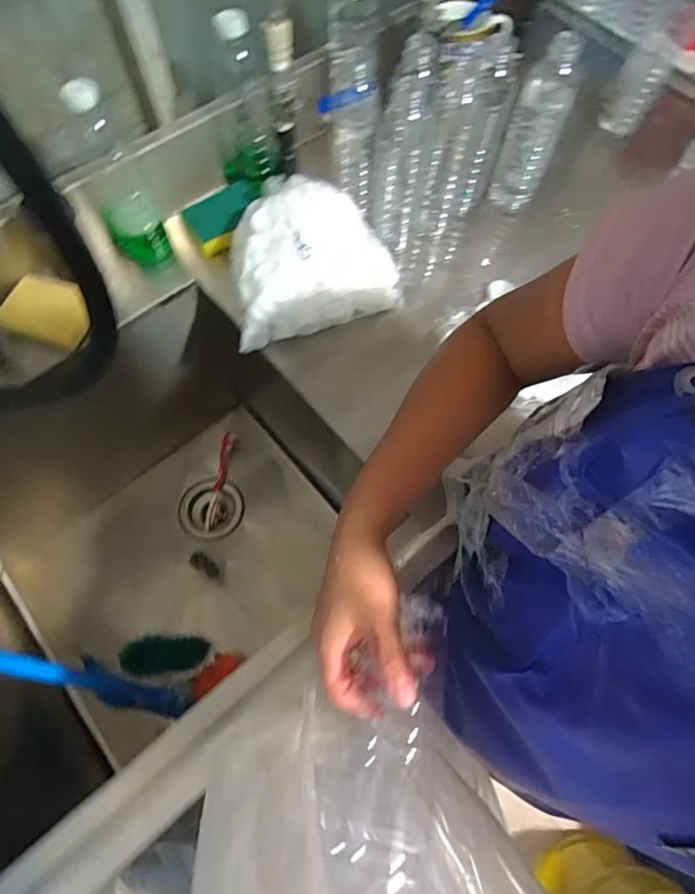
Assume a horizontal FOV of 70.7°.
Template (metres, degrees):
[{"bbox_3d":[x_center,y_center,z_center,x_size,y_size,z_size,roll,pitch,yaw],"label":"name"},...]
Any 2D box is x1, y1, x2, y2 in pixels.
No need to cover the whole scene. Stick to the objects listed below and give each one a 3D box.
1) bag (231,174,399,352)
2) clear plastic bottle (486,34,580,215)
[{"bbox_3d":[-0.046,-0.240,0.612,0.209,0.096,0.182,-15,68,-7],"label":"bag"},{"bbox_3d":[0.236,-0.399,0.627,0.066,0.194,0.054,21,68,8],"label":"clear plastic bottle"}]

